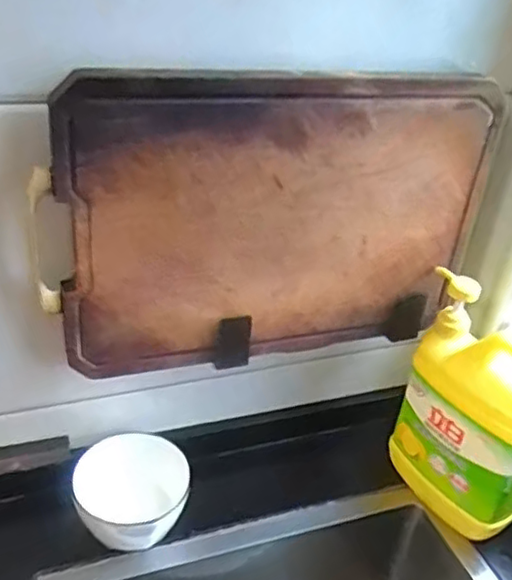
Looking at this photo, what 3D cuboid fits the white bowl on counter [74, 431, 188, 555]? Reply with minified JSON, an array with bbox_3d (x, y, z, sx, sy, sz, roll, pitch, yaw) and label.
[{"bbox_3d":[-0.122,0.204,0.641,0.105,0.076,0.090,5,32,-2],"label":"white bowl on counter"}]

